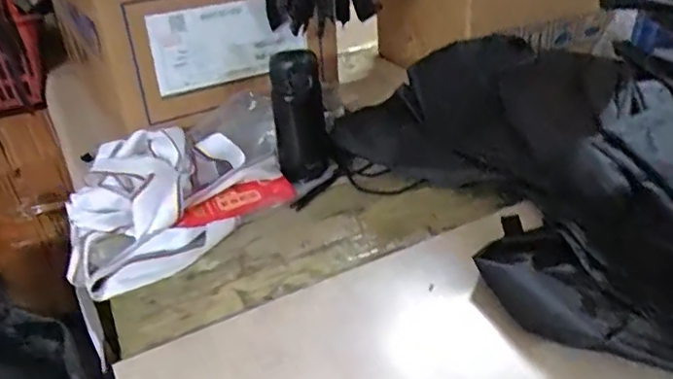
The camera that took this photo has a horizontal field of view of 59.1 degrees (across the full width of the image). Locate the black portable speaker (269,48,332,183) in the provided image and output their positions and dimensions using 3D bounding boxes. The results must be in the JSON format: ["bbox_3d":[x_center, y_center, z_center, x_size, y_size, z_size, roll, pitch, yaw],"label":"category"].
[{"bbox_3d":[-0.046,-0.093,0.767,0.070,0.166,0.052,-6,32,-4],"label":"black portable speaker"}]

